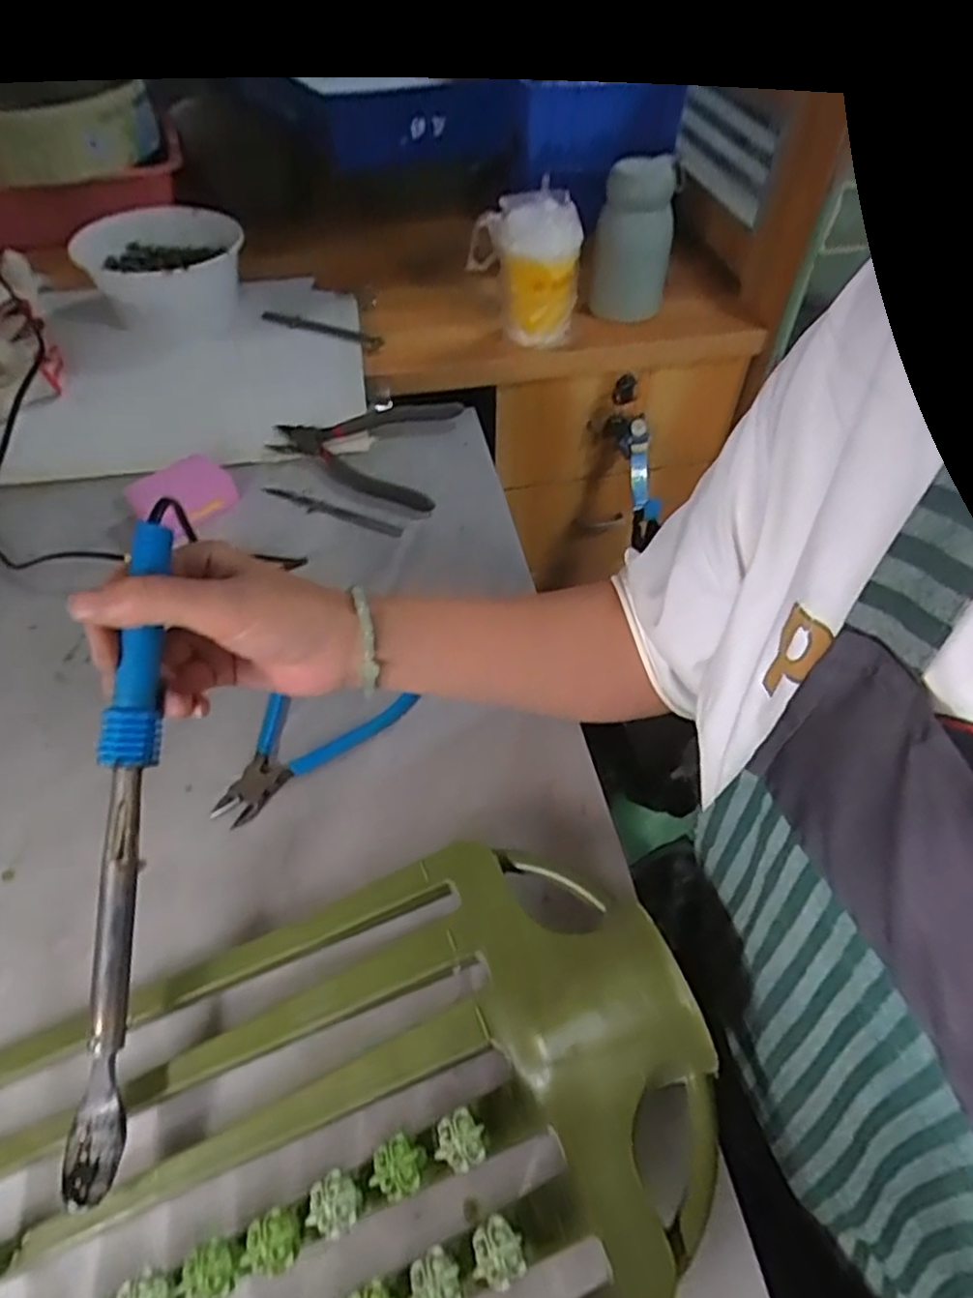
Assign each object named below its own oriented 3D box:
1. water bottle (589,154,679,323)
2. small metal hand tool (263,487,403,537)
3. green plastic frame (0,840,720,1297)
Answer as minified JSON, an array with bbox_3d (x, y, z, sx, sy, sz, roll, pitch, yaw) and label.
[{"bbox_3d":[0.151,-0.418,0.728,0.075,0.126,0.077,8,52,7],"label":"water bottle"},{"bbox_3d":[-0.132,-0.118,0.604,0.134,0.004,0.019,16,53,13],"label":"small metal hand tool"},{"bbox_3d":[-0.067,0.209,0.300,0.317,0.066,0.205,-21,54,-15],"label":"green plastic frame"}]

